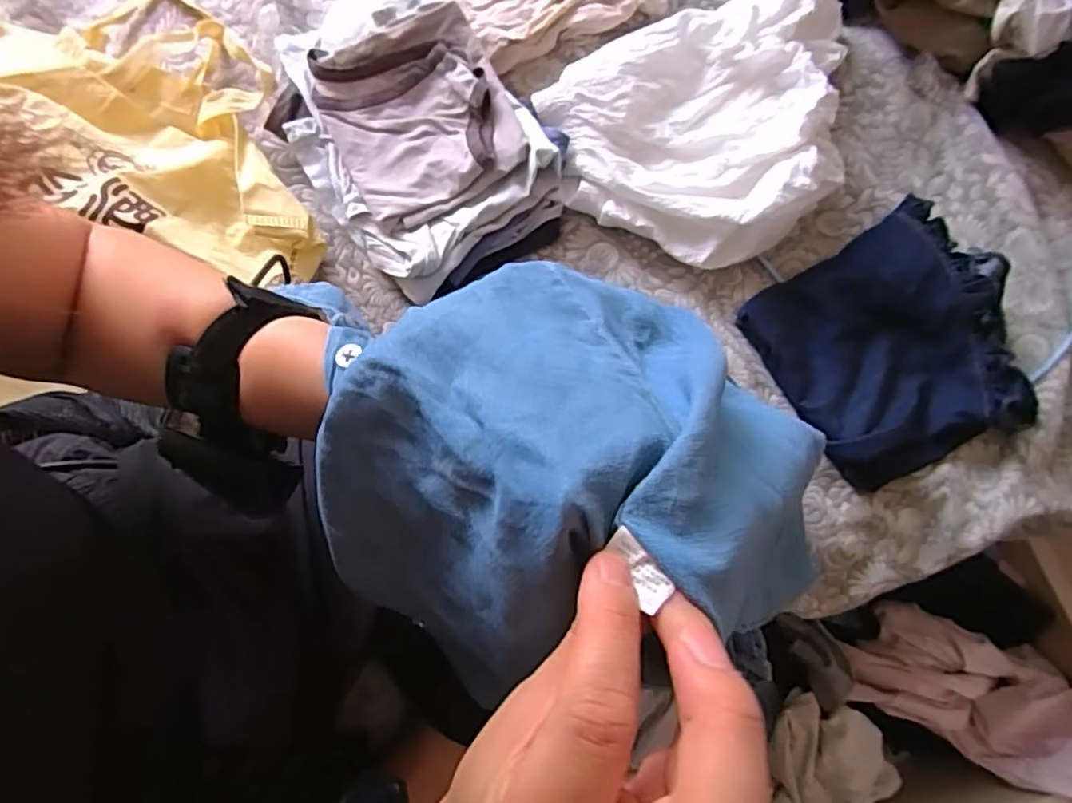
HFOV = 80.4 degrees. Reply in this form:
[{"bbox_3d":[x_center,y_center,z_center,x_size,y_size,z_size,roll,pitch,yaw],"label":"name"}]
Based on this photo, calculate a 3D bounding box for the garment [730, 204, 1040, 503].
[{"bbox_3d":[0.310,-0.044,0.545,0.201,0.044,0.206,-30,80,-2],"label":"garment"}]

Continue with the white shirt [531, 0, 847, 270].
[{"bbox_3d":[0.164,-0.244,0.560,0.288,0.056,0.233,-17,76,-3],"label":"white shirt"}]

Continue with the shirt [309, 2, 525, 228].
[{"bbox_3d":[-0.102,-0.251,0.553,0.149,0.034,0.173,-28,80,-2],"label":"shirt"}]

